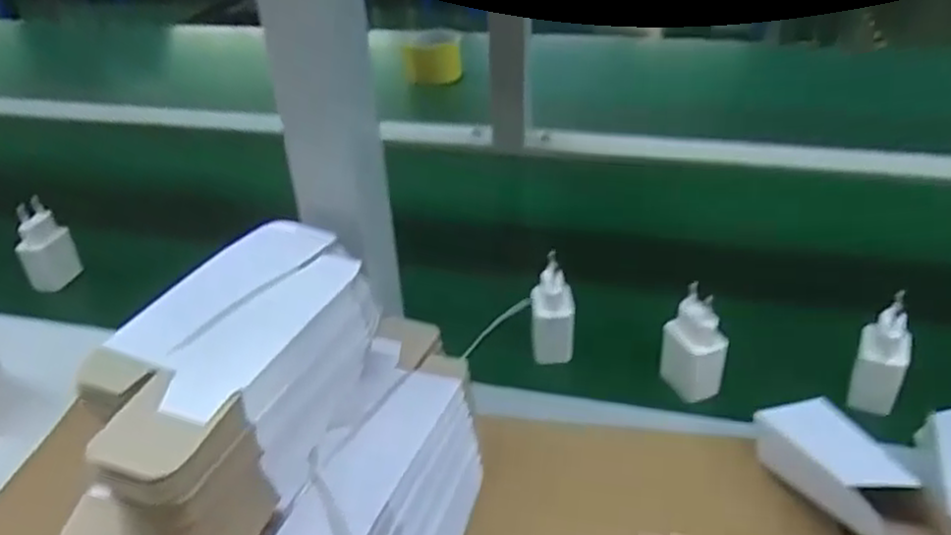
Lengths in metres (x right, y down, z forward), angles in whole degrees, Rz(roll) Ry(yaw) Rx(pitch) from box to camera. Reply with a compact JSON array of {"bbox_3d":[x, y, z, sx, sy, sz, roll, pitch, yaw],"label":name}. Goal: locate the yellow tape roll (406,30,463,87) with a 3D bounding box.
[{"bbox_3d":[-0.061,-0.311,1.095,0.078,0.059,0.084,-3,33,2],"label":"yellow tape roll"}]

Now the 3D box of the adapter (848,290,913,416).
[{"bbox_3d":[0.272,0.058,0.496,0.030,0.072,0.036,17,38,28],"label":"adapter"}]

